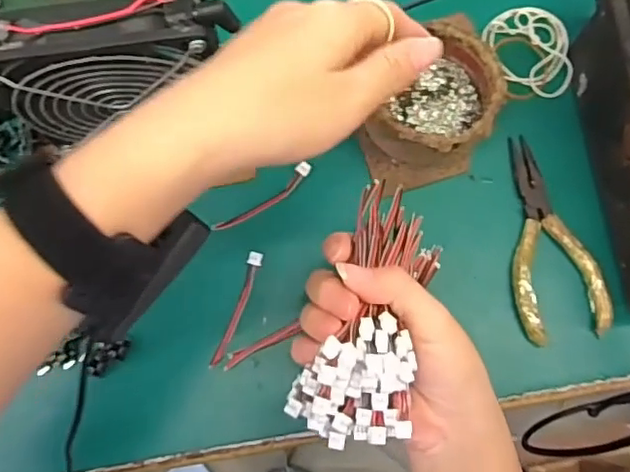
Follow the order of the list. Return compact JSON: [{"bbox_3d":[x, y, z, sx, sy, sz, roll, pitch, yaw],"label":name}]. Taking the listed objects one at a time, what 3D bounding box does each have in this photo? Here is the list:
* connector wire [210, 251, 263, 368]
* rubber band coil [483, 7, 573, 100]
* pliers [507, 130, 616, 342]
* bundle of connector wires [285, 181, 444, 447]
[{"bbox_3d":[-0.049,0.046,0.375,0.009,0.004,0.076,20,85,-10],"label":"connector wire"},{"bbox_3d":[0.147,-0.126,0.406,0.053,0.007,0.065,-9,77,-2],"label":"rubber band coil"},{"bbox_3d":[0.149,0.000,0.377,0.054,0.012,0.129,-5,77,-1],"label":"pliers"},{"bbox_3d":[0.029,0.035,0.295,0.055,0.041,0.129,14,66,3],"label":"bundle of connector wires"}]

